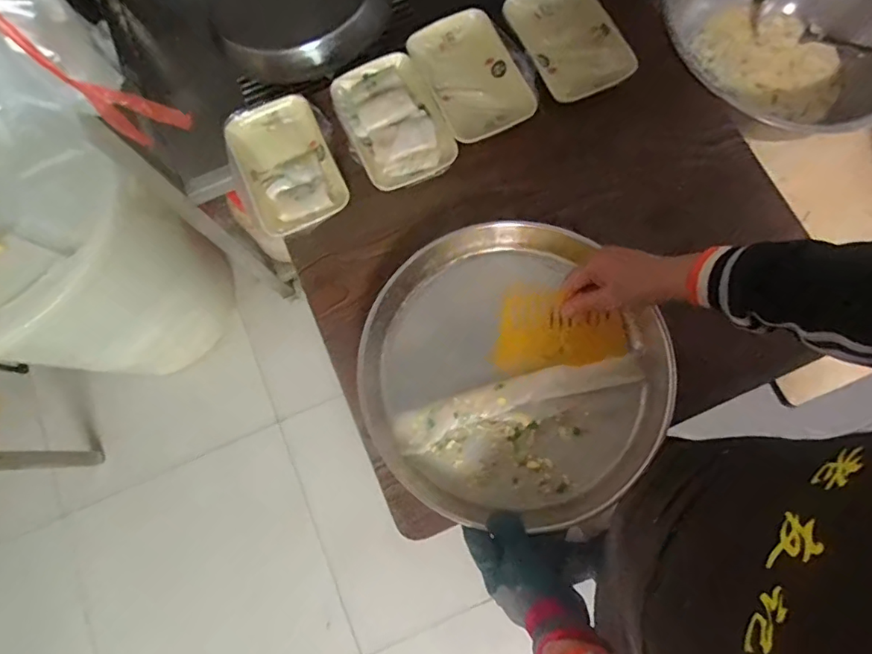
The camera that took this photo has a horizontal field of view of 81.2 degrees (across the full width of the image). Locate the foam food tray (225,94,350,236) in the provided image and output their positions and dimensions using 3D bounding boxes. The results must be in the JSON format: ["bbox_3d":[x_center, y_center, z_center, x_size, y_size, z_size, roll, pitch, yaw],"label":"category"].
[{"bbox_3d":[-0.198,-0.215,0.675,0.122,0.024,0.191,-25,75,-5],"label":"foam food tray"}]

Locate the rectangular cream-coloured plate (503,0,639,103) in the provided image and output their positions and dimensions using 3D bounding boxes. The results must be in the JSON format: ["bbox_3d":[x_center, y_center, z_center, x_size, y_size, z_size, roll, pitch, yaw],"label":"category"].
[{"bbox_3d":[0.178,-0.391,0.688,0.126,0.033,0.189,-19,75,-4],"label":"rectangular cream-coloured plate"}]

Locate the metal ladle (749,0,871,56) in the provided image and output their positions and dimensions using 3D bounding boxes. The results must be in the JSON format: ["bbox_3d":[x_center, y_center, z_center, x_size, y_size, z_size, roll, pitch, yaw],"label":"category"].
[{"bbox_3d":[0.622,-0.418,0.746,0.063,0.058,0.322,-37,57,-8],"label":"metal ladle"}]

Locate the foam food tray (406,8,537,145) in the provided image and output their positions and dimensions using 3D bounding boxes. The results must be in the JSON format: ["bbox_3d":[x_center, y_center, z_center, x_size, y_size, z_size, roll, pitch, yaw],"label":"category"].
[{"bbox_3d":[0.049,-0.342,0.687,0.118,0.024,0.188,-24,75,-5],"label":"foam food tray"}]

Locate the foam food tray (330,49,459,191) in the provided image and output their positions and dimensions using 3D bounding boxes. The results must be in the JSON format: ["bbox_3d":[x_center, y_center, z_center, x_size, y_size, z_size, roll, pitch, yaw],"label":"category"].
[{"bbox_3d":[-0.059,-0.281,0.673,0.124,0.047,0.183,-24,75,-5],"label":"foam food tray"}]

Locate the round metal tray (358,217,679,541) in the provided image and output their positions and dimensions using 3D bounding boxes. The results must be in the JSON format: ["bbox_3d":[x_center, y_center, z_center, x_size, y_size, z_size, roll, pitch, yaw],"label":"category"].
[{"bbox_3d":[0.088,0.050,0.590,0.344,0.069,0.332,0,74,2],"label":"round metal tray"}]

